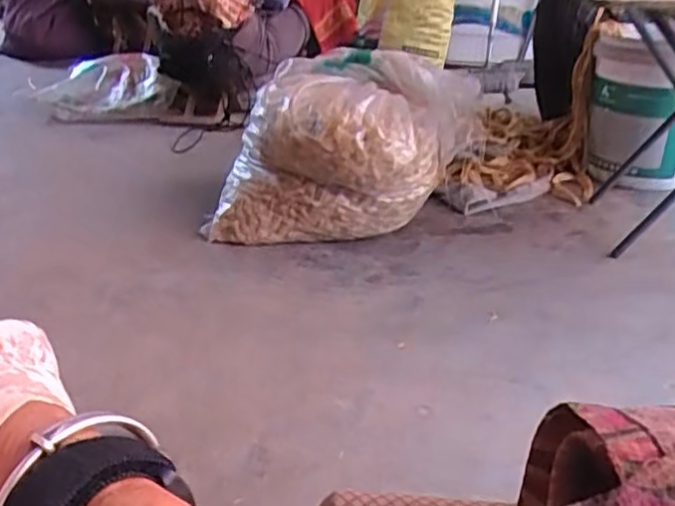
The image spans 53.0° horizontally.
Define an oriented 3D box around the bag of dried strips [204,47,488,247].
[{"bbox_3d":[0.023,-0.231,1.492,0.508,0.319,0.434,9,27,20],"label":"bag of dried strips"}]

